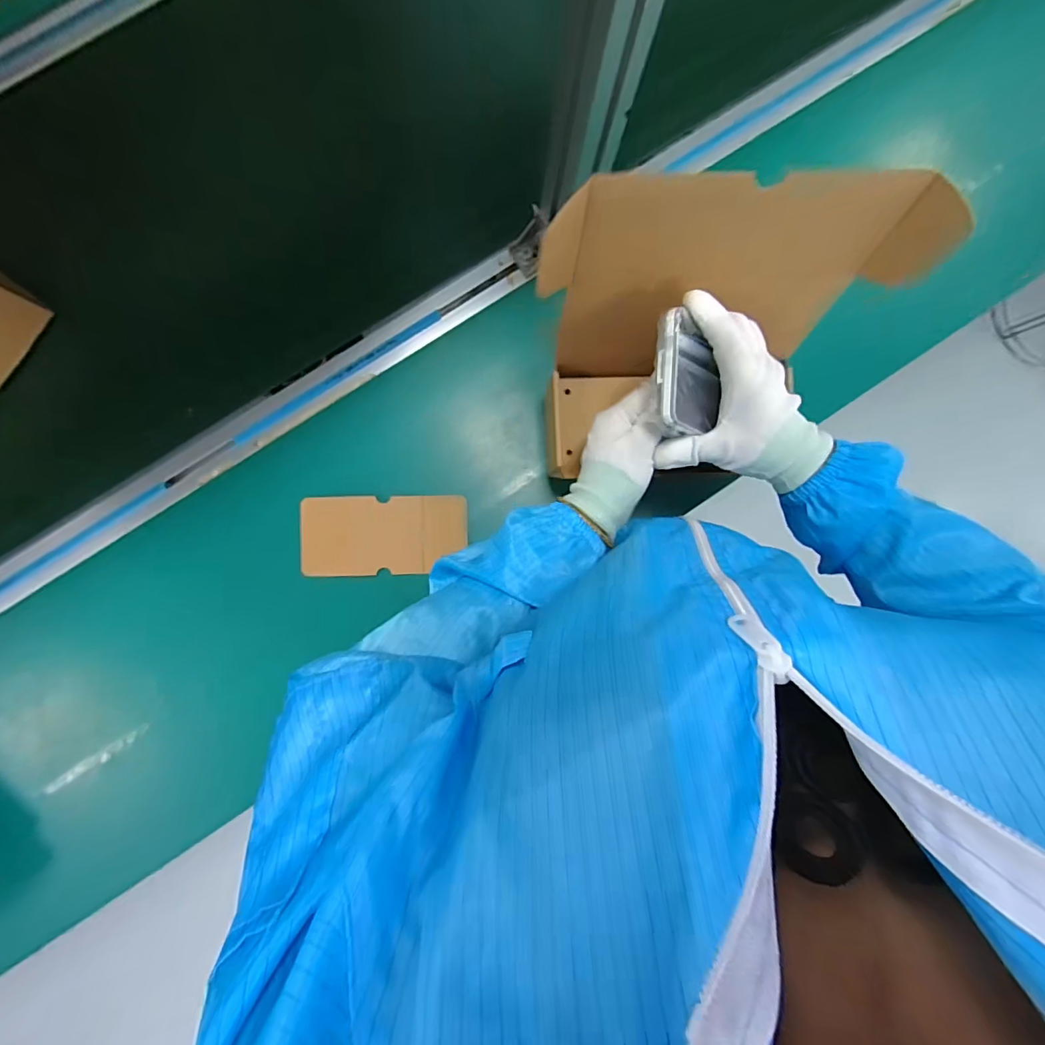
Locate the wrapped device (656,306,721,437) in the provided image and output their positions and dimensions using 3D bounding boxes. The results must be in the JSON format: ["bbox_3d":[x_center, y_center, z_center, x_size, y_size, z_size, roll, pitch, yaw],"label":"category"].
[{"bbox_3d":[0.118,-0.104,0.337,0.055,0.017,0.079,-2,95,-35],"label":"wrapped device"}]

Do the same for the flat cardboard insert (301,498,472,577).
[{"bbox_3d":[-0.142,0.014,0.489,0.166,0.011,0.080,-1,90,-3],"label":"flat cardboard insert"}]

